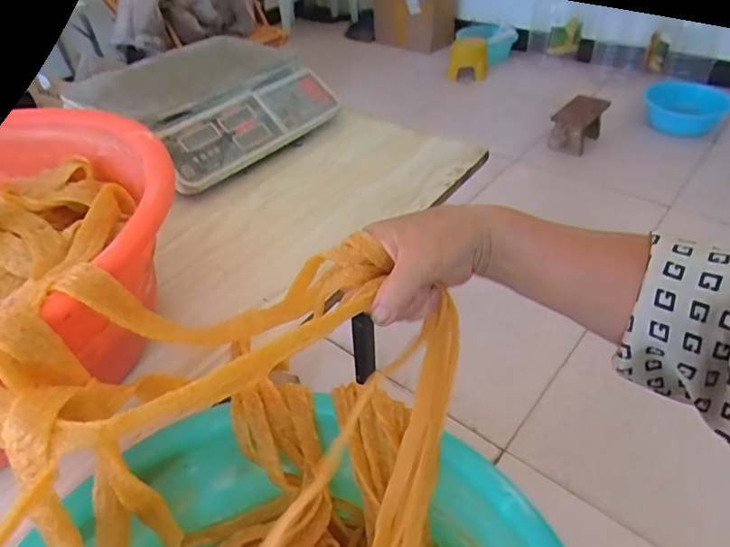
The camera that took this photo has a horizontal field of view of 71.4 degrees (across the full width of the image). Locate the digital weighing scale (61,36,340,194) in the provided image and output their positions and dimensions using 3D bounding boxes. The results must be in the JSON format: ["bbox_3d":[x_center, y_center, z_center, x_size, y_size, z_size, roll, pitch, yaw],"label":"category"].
[{"bbox_3d":[-0.264,-0.297,0.879,0.343,0.103,0.343,30,52,32],"label":"digital weighing scale"}]

